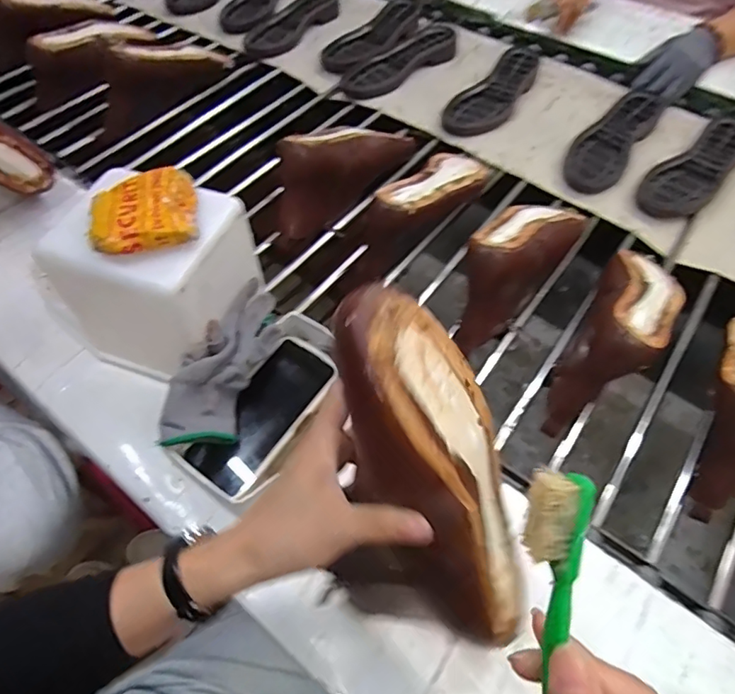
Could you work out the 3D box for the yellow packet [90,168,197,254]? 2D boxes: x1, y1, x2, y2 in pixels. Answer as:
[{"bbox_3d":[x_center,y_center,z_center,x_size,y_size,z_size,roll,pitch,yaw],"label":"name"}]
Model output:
[{"bbox_3d":[-0.192,-0.117,0.461,0.084,0.020,0.082,-13,57,-10],"label":"yellow packet"}]

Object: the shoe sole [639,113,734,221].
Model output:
[{"bbox_3d":[0.512,-0.283,0.820,0.265,0.020,0.088,-39,64,-24],"label":"shoe sole"}]

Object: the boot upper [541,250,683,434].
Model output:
[{"bbox_3d":[0.287,-0.025,0.599,0.085,0.125,0.272,29,60,18],"label":"boot upper"}]

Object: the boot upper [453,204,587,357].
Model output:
[{"bbox_3d":[0.174,-0.104,0.651,0.081,0.114,0.234,32,61,20],"label":"boot upper"}]

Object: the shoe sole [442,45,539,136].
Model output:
[{"bbox_3d":[0.229,-0.453,0.939,0.095,0.029,0.283,33,61,20],"label":"shoe sole"}]

